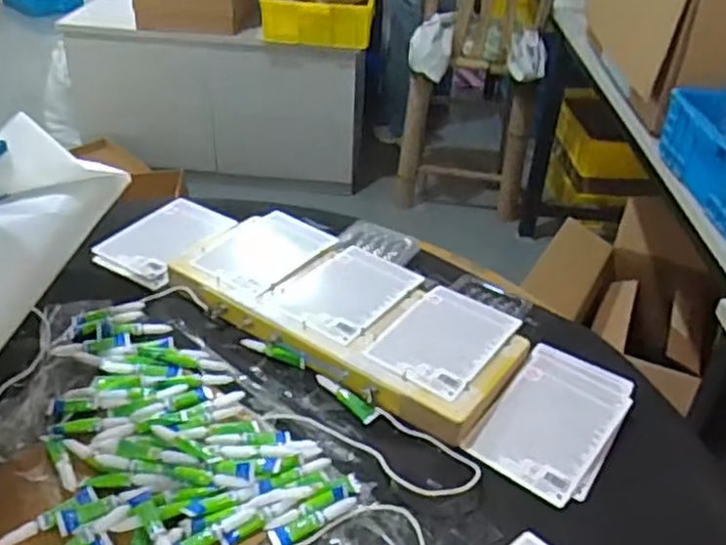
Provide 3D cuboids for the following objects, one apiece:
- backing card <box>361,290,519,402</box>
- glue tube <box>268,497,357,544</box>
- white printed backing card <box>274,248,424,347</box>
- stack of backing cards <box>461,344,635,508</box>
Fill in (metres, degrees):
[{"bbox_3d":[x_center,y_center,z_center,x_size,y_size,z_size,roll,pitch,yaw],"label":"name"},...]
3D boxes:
[{"bbox_3d":[0.095,0.071,0.814,0.117,0.009,0.168,25,40,27],"label":"backing card"},{"bbox_3d":[-0.043,0.223,0.642,0.085,0.009,0.018,-16,40,-27],"label":"glue tube"},{"bbox_3d":[-0.015,0.019,0.880,0.120,0.006,0.174,26,40,28],"label":"white printed backing card"},{"bbox_3d":[0.205,0.154,0.765,0.123,0.010,0.193,22,45,29],"label":"stack of backing cards"}]

